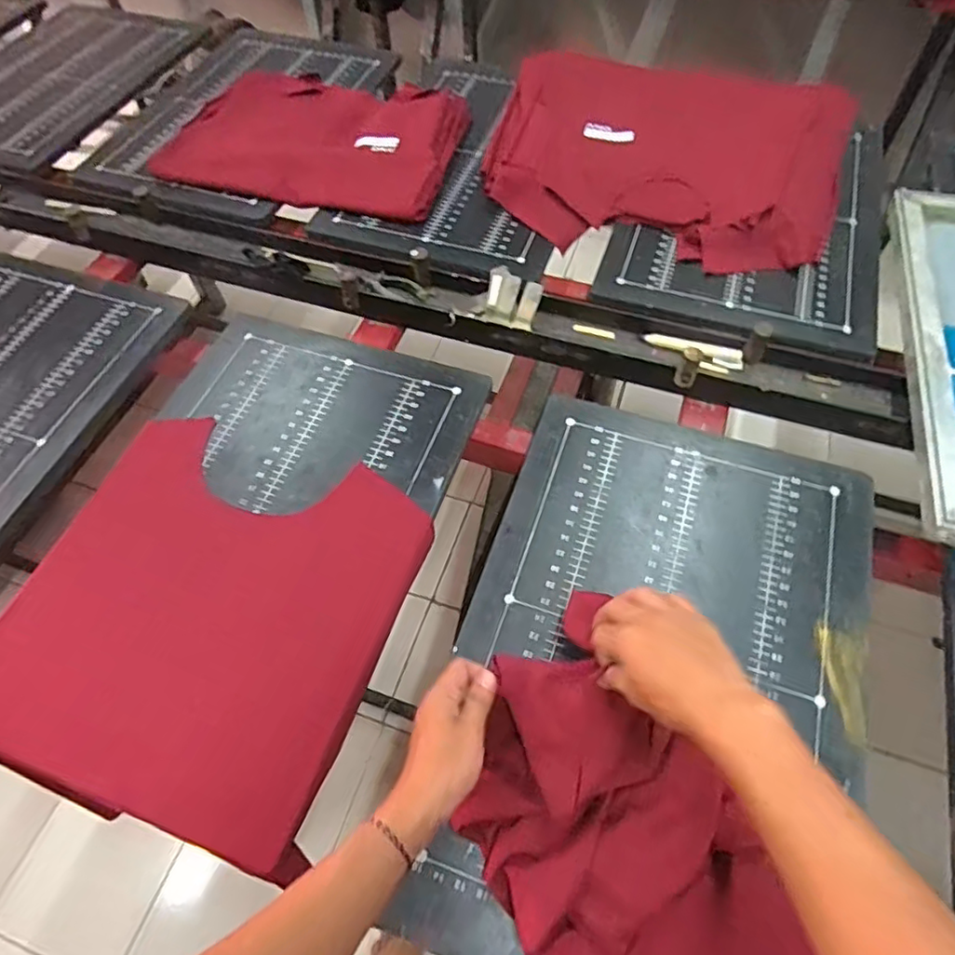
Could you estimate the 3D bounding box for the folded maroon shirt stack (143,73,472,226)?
[{"bbox_3d":[-0.296,-0.622,1.117,0.521,0.034,0.379,13,59,10],"label":"folded maroon shirt stack"}]

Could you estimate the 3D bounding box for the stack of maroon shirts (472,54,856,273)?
[{"bbox_3d":[0.306,-0.547,1.019,0.572,0.062,0.459,16,60,12],"label":"stack of maroon shirts"}]

